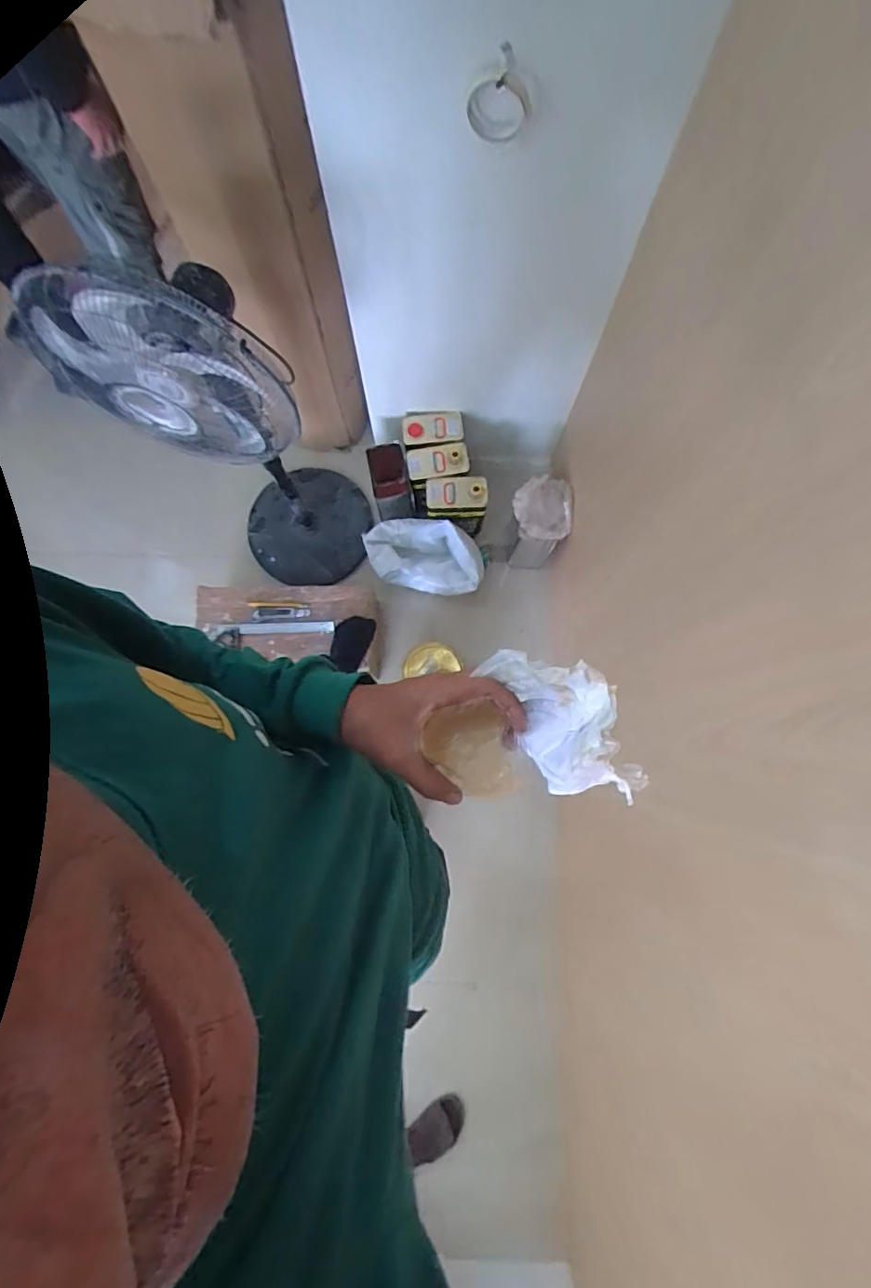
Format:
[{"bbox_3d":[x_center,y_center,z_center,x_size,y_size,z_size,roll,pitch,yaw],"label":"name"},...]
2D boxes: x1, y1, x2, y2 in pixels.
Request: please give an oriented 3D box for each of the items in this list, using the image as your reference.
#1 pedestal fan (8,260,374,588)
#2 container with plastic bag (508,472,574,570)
[{"bbox_3d":[-0.446,-0.454,1.332,0.422,1.129,0.330,-7,79,-1],"label":"pedestal fan"},{"bbox_3d":[0.288,-0.341,1.624,0.161,0.278,0.193,0,79,0],"label":"container with plastic bag"}]

